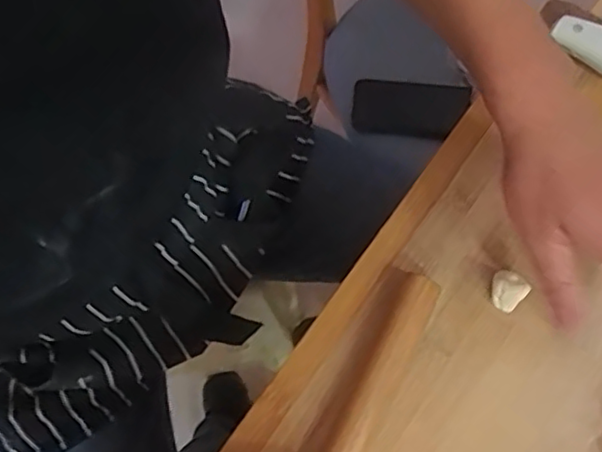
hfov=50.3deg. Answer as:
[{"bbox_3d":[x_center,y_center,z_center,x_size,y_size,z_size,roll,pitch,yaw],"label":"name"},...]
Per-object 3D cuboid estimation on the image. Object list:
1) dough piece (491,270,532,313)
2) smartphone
[{"bbox_3d":[0.132,0.042,0.416,0.023,0.030,0.016,42,78,9],"label":"dough piece"},{"bbox_3d":[0.136,-0.148,0.818,0.144,0.007,0.076,8,74,12],"label":"smartphone"}]

